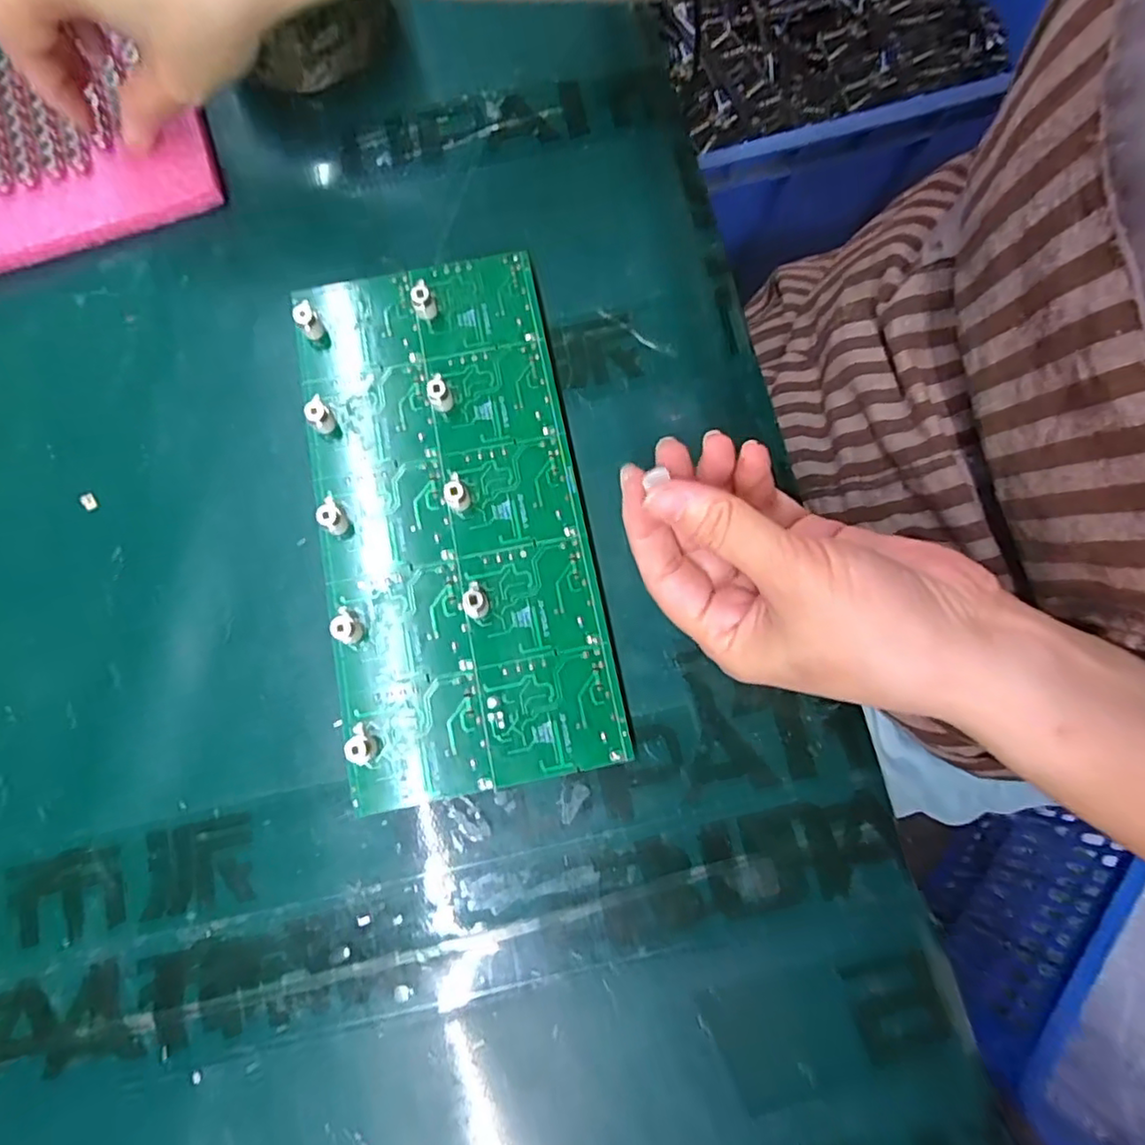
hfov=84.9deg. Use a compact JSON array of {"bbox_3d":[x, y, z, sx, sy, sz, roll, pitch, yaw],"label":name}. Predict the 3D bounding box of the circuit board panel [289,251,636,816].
[{"bbox_3d":[-0.051,-0.028,0.263,0.105,0.018,0.226,-11,78,-2],"label":"circuit board panel"}]

